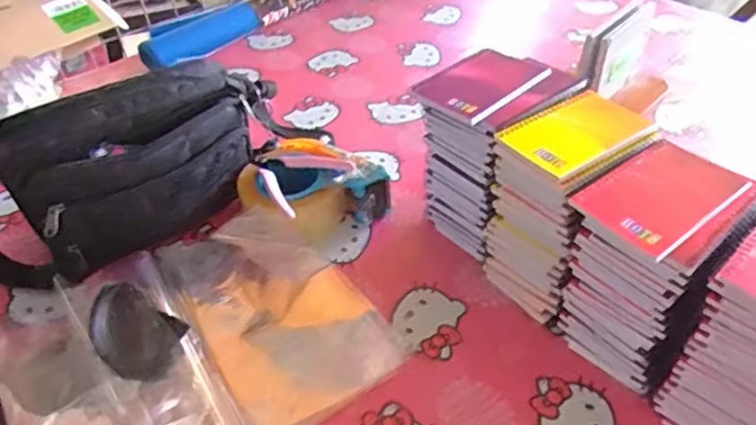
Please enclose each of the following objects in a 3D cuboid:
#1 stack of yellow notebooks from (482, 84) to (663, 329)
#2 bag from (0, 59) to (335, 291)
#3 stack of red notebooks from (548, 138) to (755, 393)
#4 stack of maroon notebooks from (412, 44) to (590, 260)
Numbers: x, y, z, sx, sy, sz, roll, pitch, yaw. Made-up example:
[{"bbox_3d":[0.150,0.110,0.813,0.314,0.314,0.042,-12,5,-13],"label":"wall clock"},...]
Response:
[{"bbox_3d":[0.186,-0.007,0.612,0.136,0.172,0.105,-28,50,-26],"label":"stack of yellow notebooks"},{"bbox_3d":[-0.240,-0.056,0.676,0.389,0.169,0.093,-30,51,-27],"label":"bag"},{"bbox_3d":[0.239,0.048,0.552,0.127,0.173,0.108,-34,53,-30],"label":"stack of red notebooks"},{"bbox_3d":[0.123,-0.067,0.677,0.142,0.171,0.119,-34,53,-30],"label":"stack of maroon notebooks"}]

